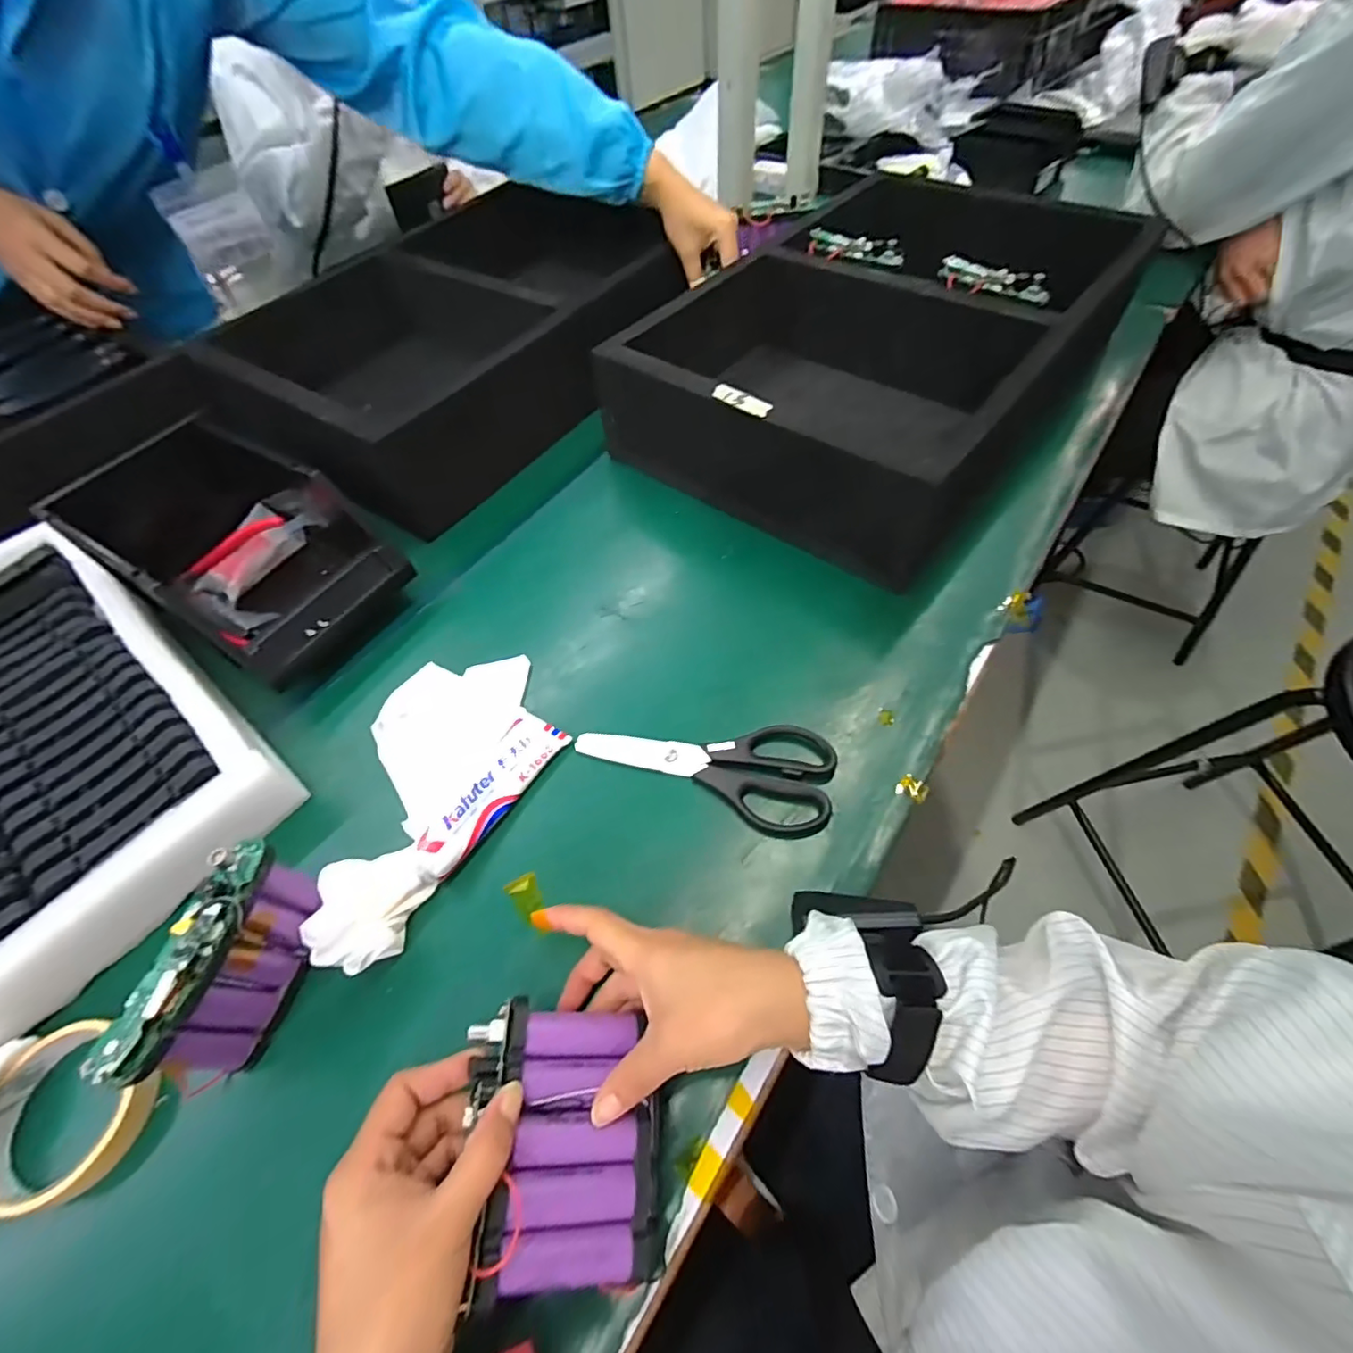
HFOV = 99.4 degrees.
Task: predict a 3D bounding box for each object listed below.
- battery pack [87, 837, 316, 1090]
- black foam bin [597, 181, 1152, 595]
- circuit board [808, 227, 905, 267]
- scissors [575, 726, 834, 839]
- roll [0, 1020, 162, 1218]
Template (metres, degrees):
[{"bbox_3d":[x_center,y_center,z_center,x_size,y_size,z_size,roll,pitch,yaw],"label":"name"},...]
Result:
[{"bbox_3d":[-0.255,0.165,0.331,0.030,0.088,0.117,14,58,14],"label":"battery pack"},{"bbox_3d":[0.214,-0.359,0.626,0.370,0.118,0.519,32,64,23],"label":"black foam bin"},{"bbox_3d":[0.209,-0.502,0.673,0.115,0.019,0.033,28,62,21],"label":"circuit board"},{"bbox_3d":[0.017,0.067,0.422,0.189,0.015,0.074,7,57,9],"label":"scissors"},{"bbox_3d":[-0.350,0.251,0.331,0.085,0.021,0.084,5,57,7],"label":"roll"}]

